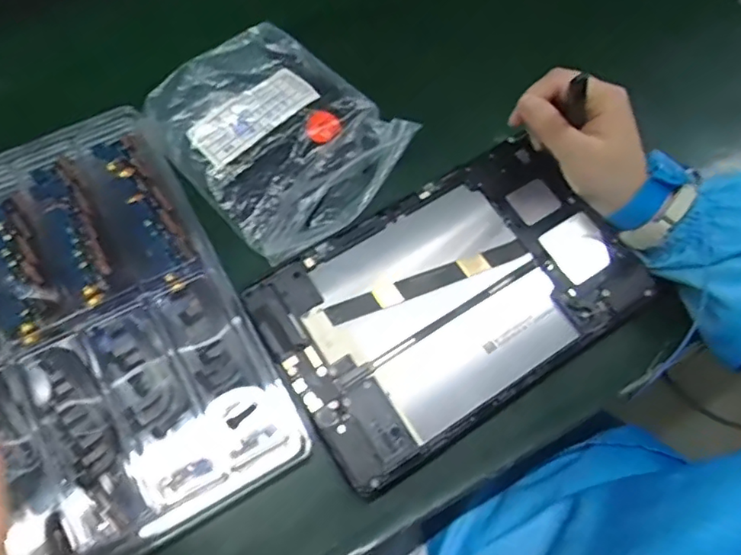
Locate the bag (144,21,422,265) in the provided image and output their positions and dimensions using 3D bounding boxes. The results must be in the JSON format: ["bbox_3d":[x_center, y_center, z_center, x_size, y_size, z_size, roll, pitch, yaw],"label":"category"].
[{"bbox_3d":[-0.071,-0.109,0.416,0.140,0.030,0.172,-42,75,-16],"label":"bag"}]

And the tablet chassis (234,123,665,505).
[{"bbox_3d":[0.051,0.011,0.367,0.233,0.016,0.146,-31,72,-13],"label":"tablet chassis"}]

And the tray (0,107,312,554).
[{"bbox_3d":[-0.191,0.035,0.340,0.209,0.019,0.270,-27,72,-12],"label":"tray"}]

